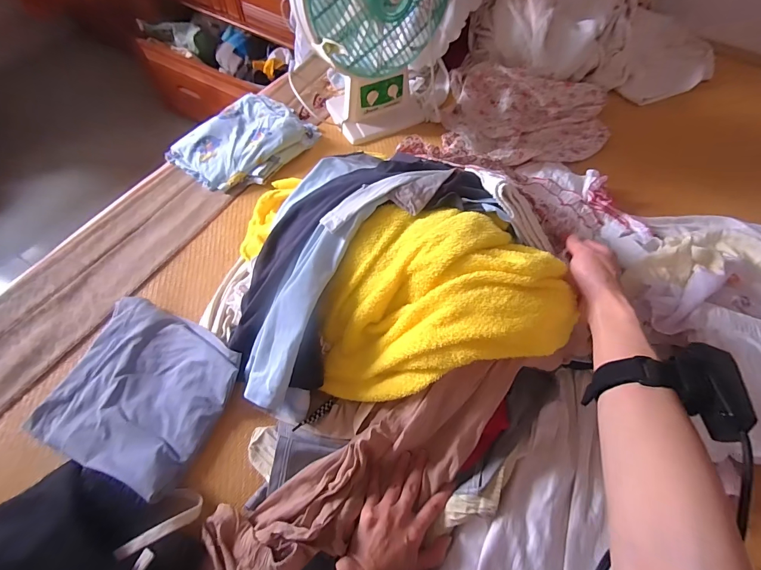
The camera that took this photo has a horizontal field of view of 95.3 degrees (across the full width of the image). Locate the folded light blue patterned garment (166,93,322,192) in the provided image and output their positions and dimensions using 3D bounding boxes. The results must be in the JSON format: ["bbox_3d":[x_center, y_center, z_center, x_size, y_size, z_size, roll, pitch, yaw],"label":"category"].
[{"bbox_3d":[-0.278,-0.298,0.718,0.216,0.039,0.259,33,66,14],"label":"folded light blue patterned garment"}]

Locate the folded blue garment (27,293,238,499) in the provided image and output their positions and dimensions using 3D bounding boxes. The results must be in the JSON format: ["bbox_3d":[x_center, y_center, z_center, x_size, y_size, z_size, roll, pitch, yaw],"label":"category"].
[{"bbox_3d":[-0.328,0.137,0.475,0.229,0.033,0.203,20,64,8],"label":"folded blue garment"}]

